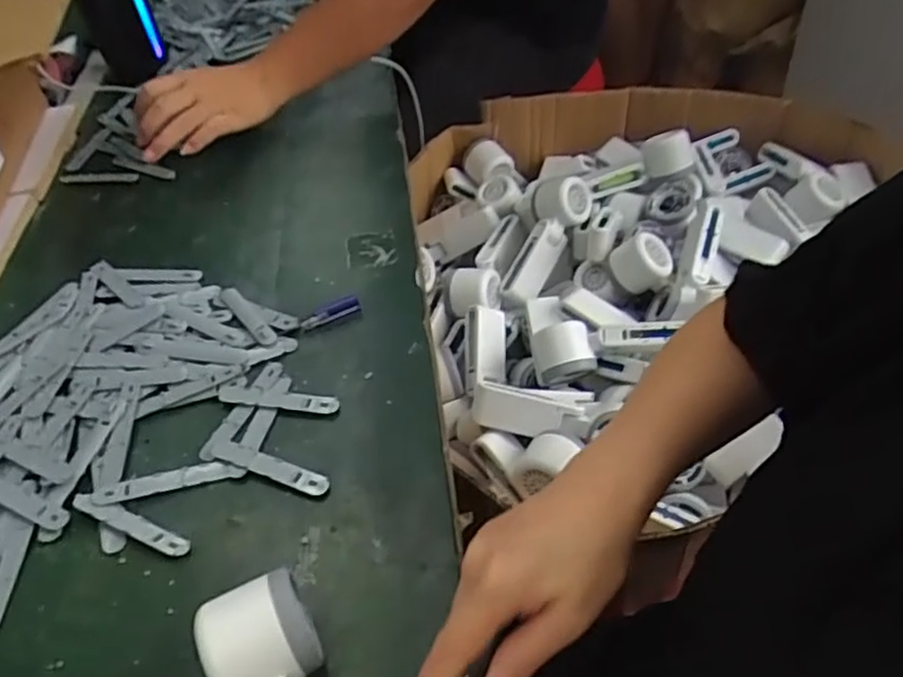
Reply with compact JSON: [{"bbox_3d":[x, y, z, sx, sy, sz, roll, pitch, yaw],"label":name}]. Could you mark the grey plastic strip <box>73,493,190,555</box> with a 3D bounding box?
[{"bbox_3d":[-0.218,0.126,0.463,0.092,0.004,0.011,18,54,15],"label":"grey plastic strip"}]

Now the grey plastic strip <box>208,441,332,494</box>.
[{"bbox_3d":[-0.132,0.090,0.487,0.098,0.006,0.016,16,49,19],"label":"grey plastic strip"}]

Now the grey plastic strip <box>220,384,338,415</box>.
[{"bbox_3d":[-0.137,0.048,0.537,0.098,0.004,0.018,6,47,10],"label":"grey plastic strip"}]

